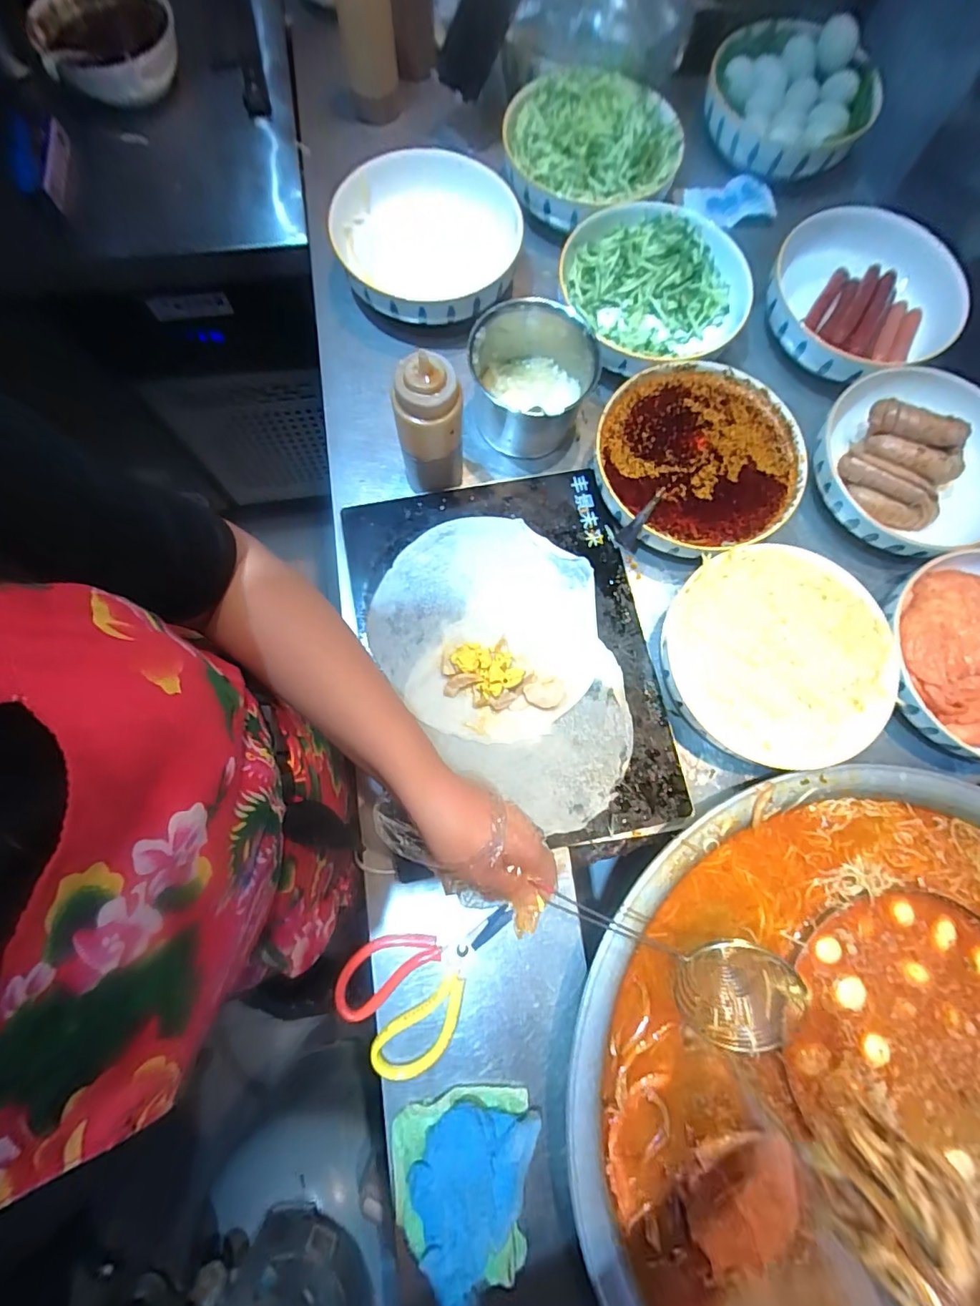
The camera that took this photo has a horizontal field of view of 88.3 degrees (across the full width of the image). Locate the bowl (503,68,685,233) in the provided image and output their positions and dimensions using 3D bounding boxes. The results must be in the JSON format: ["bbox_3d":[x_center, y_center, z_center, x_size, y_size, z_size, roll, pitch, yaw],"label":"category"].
[{"bbox_3d":[0.140,-0.667,0.665,0.228,0.060,0.213,-3,78,-3],"label":"bowl"}]

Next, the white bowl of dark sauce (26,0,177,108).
[{"bbox_3d":[-0.472,-0.771,0.639,0.162,0.075,0.154,0,78,-2],"label":"white bowl of dark sauce"}]

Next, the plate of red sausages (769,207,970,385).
[{"bbox_3d":[0.467,-0.446,0.656,0.232,0.064,0.230,0,78,-2],"label":"plate of red sausages"}]

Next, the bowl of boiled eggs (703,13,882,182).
[{"bbox_3d":[0.426,-0.794,0.729,0.229,0.065,0.237,0,78,-2],"label":"bowl of boiled eggs"}]

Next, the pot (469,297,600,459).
[{"bbox_3d":[0.044,-0.311,0.584,0.128,0.100,0.128,0,78,-2],"label":"pot"}]

